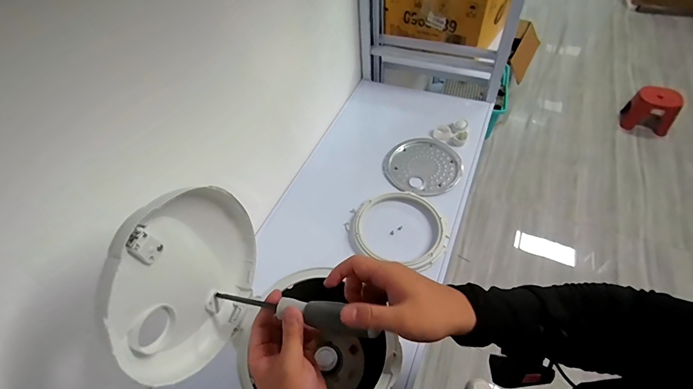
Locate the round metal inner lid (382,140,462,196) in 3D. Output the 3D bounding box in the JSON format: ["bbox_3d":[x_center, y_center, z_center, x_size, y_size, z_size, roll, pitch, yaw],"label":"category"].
[{"bbox_3d":[0.191,-0.071,0.846,0.179,0.022,0.167,-3,52,3],"label":"round metal inner lid"}]

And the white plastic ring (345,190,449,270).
[{"bbox_3d":[0.108,0.076,0.727,0.186,0.022,0.190,-3,52,3],"label":"white plastic ring"}]

